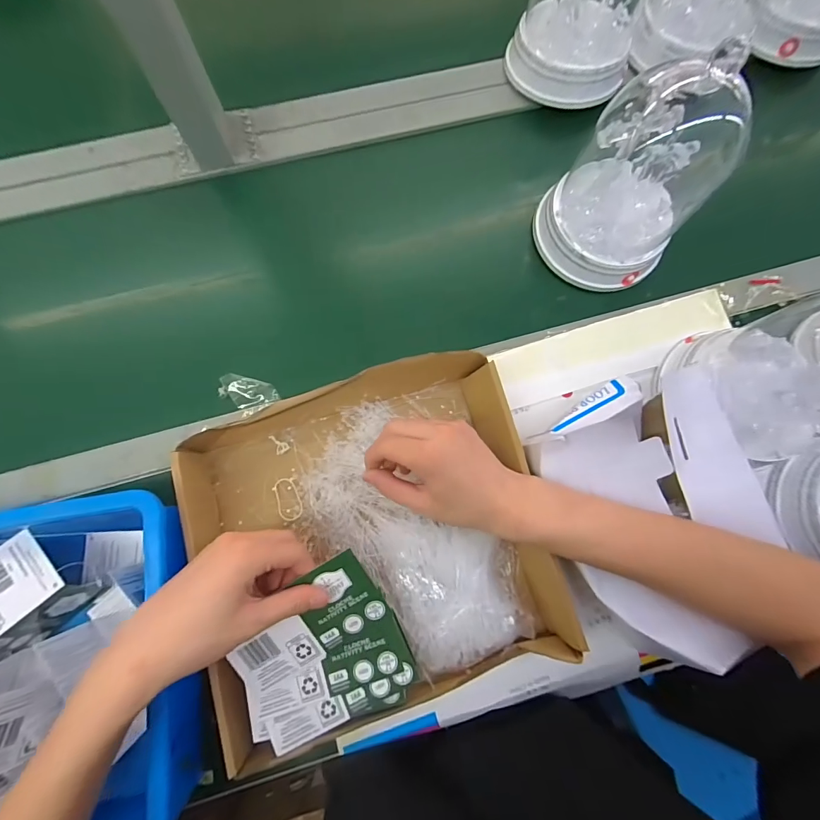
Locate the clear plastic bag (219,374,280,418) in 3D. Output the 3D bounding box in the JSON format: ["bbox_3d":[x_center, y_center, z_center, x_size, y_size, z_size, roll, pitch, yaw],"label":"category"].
[{"bbox_3d":[-0.178,-0.015,0.427,0.062,0.014,0.039,16,78,2],"label":"clear plastic bag"}]

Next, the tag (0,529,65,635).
[{"bbox_3d":[-0.331,0.144,0.315,0.062,0.007,0.070,43,66,12],"label":"tag"}]

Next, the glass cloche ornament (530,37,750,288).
[{"bbox_3d":[0.229,-0.231,0.384,0.147,0.195,0.132,43,80,7],"label":"glass cloche ornament"}]

